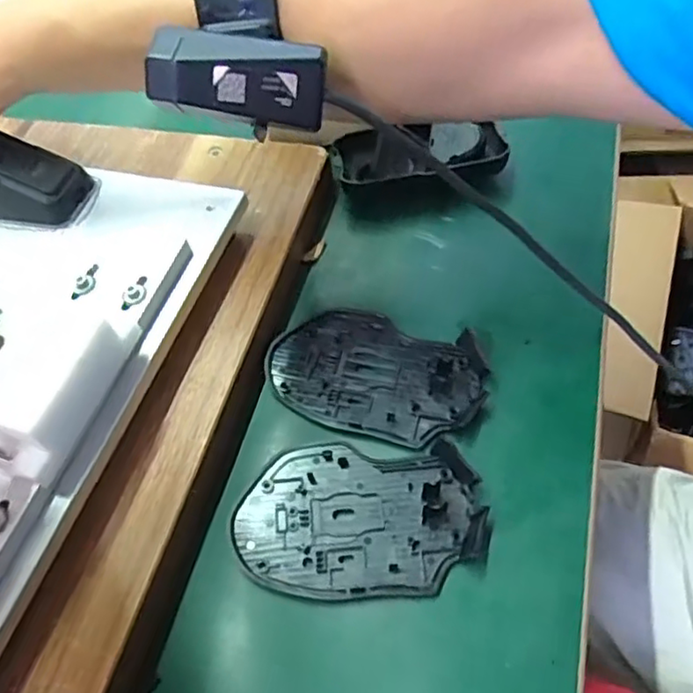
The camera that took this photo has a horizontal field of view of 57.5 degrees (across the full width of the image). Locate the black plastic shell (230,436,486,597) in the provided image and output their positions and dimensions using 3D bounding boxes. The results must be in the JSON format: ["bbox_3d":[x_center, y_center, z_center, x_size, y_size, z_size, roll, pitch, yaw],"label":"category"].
[{"bbox_3d":[0.006,0.080,0.301,0.115,0.012,0.072,-3,57,4],"label":"black plastic shell"}]

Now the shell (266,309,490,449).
[{"bbox_3d":[0.016,0.012,0.341,0.113,0.014,0.073,15,60,15],"label":"shell"}]

